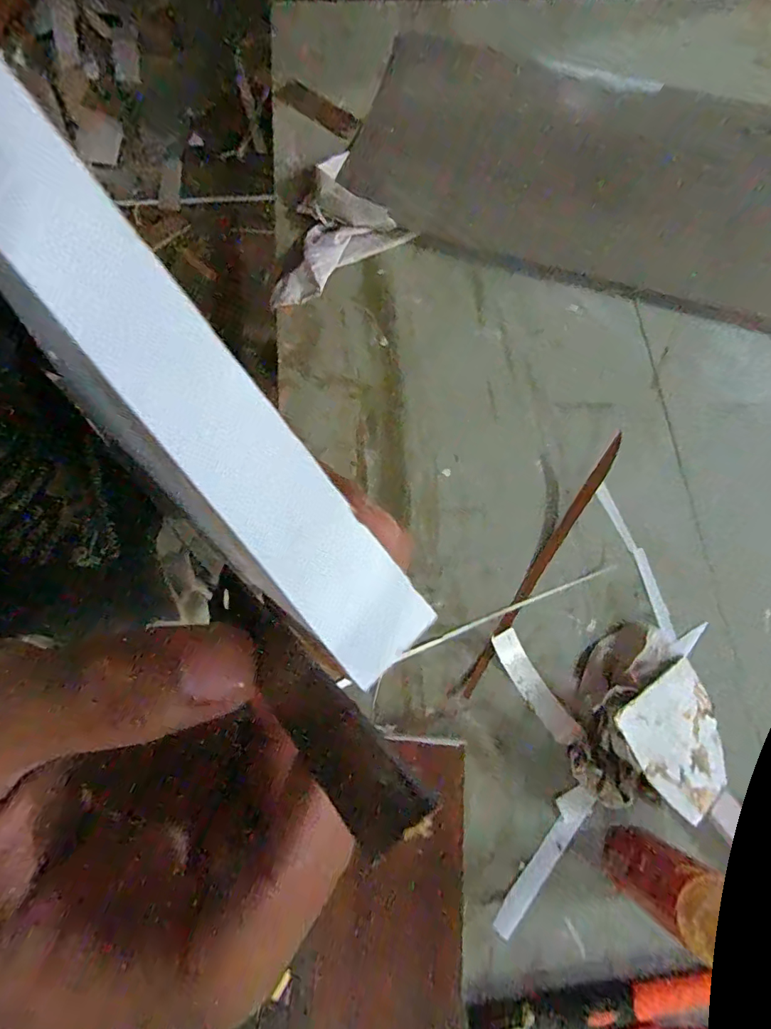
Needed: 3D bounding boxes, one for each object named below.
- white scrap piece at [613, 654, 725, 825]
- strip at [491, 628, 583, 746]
[{"bbox_3d":[0.273,0.209,0.441,0.130,0.004,0.106,-15,74,-33],"label":"white scrap piece"},{"bbox_3d":[0.145,0.167,0.467,0.028,0.018,0.115,-31,76,-10],"label":"strip"}]

